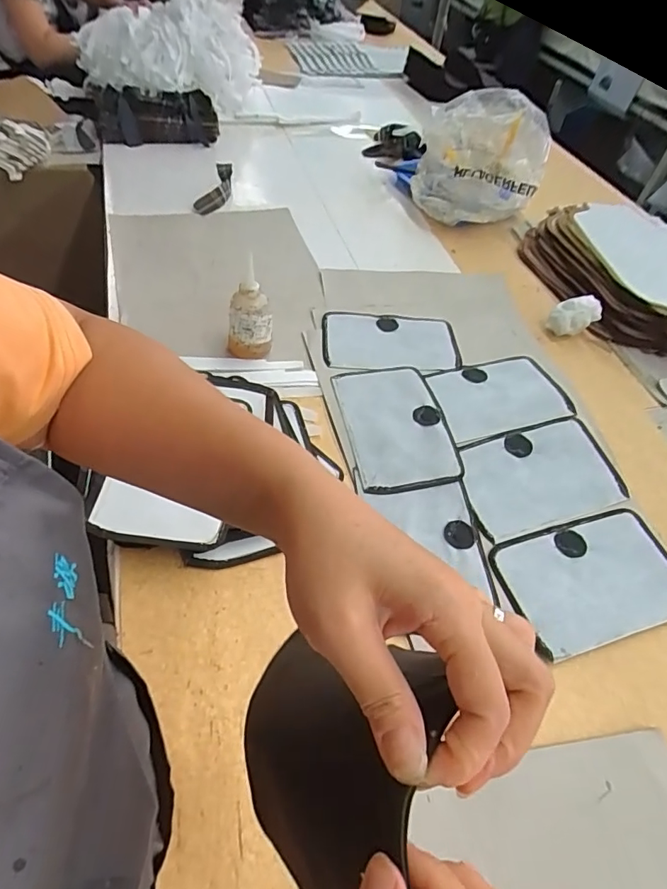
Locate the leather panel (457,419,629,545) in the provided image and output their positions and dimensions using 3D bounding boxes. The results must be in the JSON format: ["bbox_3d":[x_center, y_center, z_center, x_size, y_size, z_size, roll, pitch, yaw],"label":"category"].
[{"bbox_3d":[0.274,0.042,0.661,0.212,0.012,0.133,-14,61,-7],"label":"leather panel"}]

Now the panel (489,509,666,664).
[{"bbox_3d":[0.309,0.157,0.587,0.218,0.010,0.137,-13,54,-12],"label":"panel"}]

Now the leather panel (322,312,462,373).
[{"bbox_3d":[0.096,-0.169,0.819,0.221,0.011,0.139,3,51,-4],"label":"leather panel"}]

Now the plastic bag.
[{"bbox_3d":[0.293,-0.574,1.007,0.228,0.228,0.164,6,51,-1],"label":"plastic bag"}]

